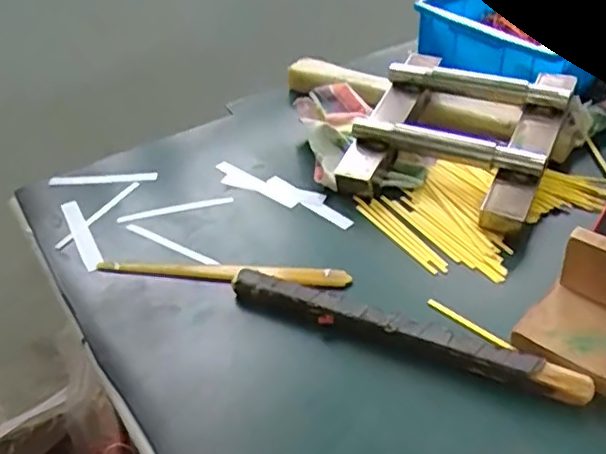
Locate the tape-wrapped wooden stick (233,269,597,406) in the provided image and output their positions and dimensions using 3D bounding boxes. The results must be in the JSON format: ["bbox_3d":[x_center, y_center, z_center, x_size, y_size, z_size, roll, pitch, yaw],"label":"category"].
[{"bbox_3d":[0.068,0.078,0.462,0.265,0.018,0.026,16,43,22],"label":"tape-wrapped wooden stick"}]

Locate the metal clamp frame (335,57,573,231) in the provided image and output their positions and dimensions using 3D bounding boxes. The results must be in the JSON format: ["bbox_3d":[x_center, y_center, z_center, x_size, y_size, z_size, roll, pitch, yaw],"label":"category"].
[{"bbox_3d":[0.153,-0.093,0.623,0.192,0.079,0.195,20,45,26],"label":"metal clamp frame"}]

